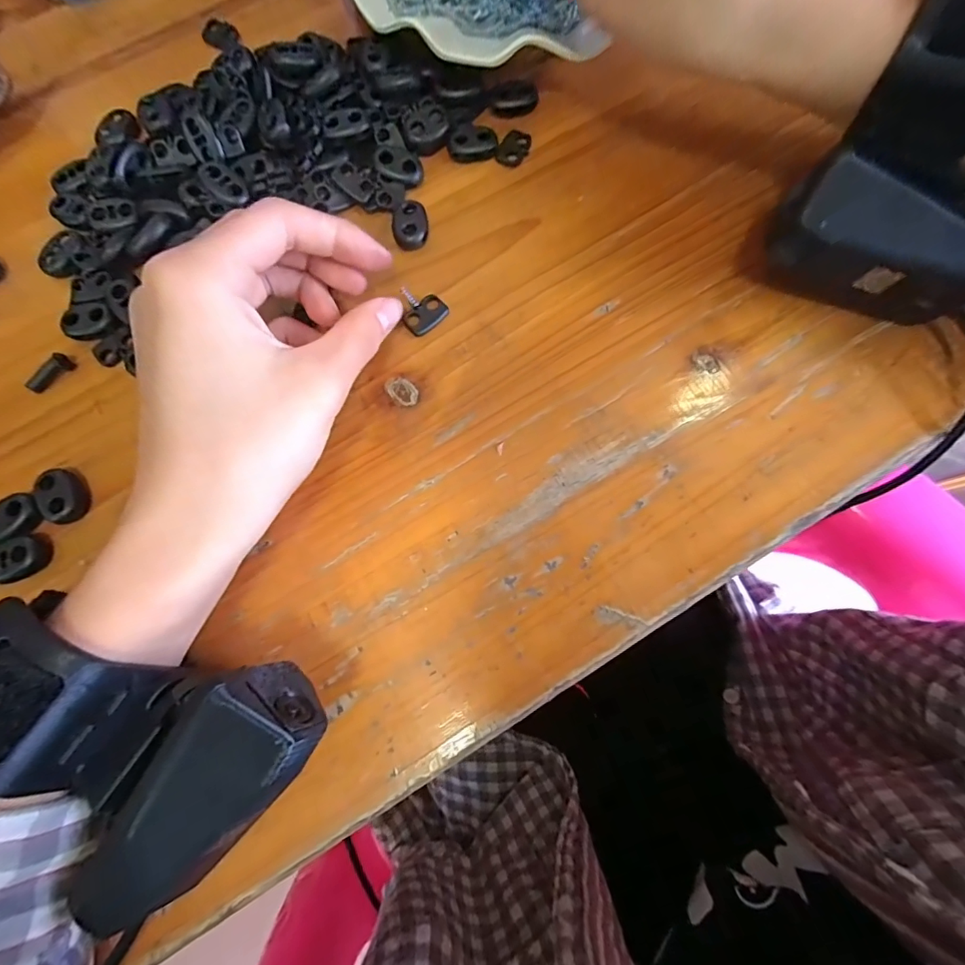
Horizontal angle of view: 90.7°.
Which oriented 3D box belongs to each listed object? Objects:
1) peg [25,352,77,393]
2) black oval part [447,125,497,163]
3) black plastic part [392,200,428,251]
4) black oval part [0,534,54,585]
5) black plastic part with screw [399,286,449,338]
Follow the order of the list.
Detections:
[{"bbox_3d":[-0.176,-0.044,0.194,0.006,0.005,0.019,44,81,9],"label":"peg"},{"bbox_3d":[-0.004,-0.150,0.211,0.022,0.007,0.012,-6,77,1],"label":"black oval part"},{"bbox_3d":[-0.031,-0.110,0.204,0.015,0.007,0.020,-6,77,1],"label":"black plastic part"},{"bbox_3d":[-0.171,0.029,0.174,0.023,0.005,0.014,-22,77,-3],"label":"black oval part"},{"bbox_3d":[-0.026,-0.072,0.194,0.018,0.004,0.021,-39,80,-8],"label":"black plastic part with screw"}]

